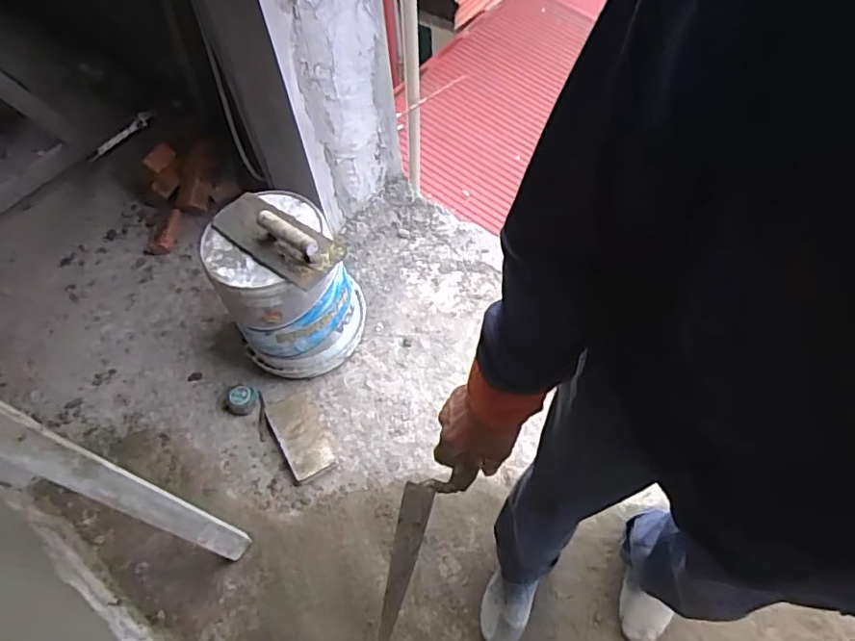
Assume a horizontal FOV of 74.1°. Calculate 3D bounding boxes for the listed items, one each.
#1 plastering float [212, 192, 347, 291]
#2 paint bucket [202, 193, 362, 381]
[{"bbox_3d":[-0.307,-0.181,1.118,0.282,0.073,0.114,31,66,20],"label":"plastering float"},{"bbox_3d":[-0.305,-0.064,1.291,0.268,0.356,0.262,-8,59,-1],"label":"paint bucket"}]

